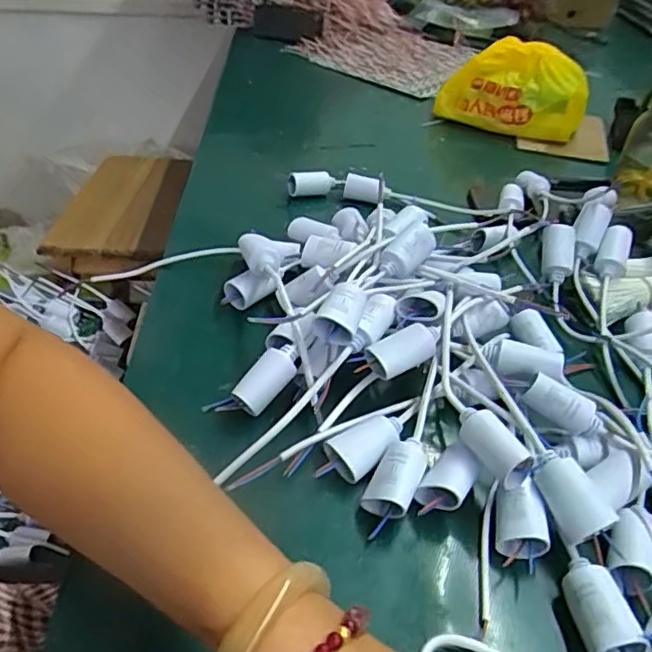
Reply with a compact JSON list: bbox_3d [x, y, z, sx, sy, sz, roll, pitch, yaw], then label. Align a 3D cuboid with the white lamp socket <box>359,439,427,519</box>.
[{"bbox_3d":[0.045,0.095,0.370,0.028,0.033,0.047,23,45,21],"label":"white lamp socket"}]

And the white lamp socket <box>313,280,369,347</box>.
[{"bbox_3d":[0.011,-0.014,0.418,0.029,0.024,0.056,10,41,11],"label":"white lamp socket"}]

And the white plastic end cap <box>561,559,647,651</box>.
[{"bbox_3d":[0.141,0.149,0.313,0.024,0.026,0.050,-4,42,-8],"label":"white plastic end cap"}]

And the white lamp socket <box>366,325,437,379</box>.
[{"bbox_3d":[0.053,0.016,0.417,0.050,0.019,0.024,-19,46,-23],"label":"white lamp socket"}]

